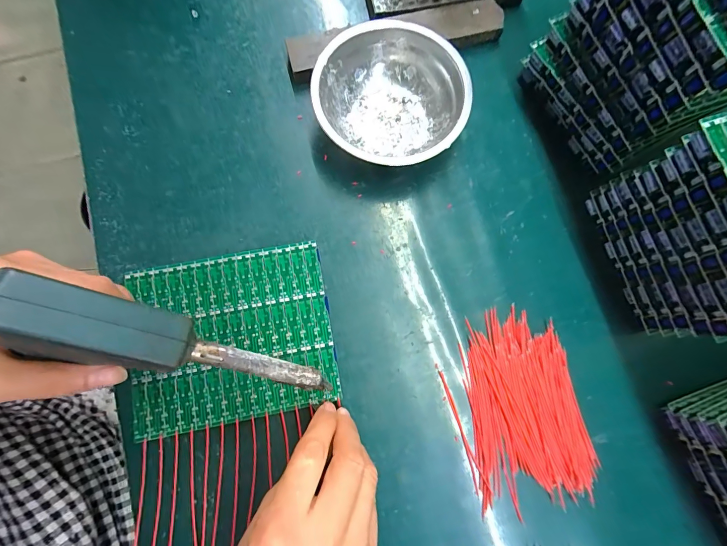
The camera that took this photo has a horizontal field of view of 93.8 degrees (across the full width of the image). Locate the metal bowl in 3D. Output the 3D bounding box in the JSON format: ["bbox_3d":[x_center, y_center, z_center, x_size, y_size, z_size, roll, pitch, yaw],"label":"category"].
[{"bbox_3d":[0.024,-0.146,0.293,0.121,0.043,0.124,0,79,-1],"label":"metal bowl"}]

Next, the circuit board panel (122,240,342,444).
[{"bbox_3d":[-0.100,0.047,0.262,0.148,0.004,0.124,-9,79,-5],"label":"circuit board panel"}]

